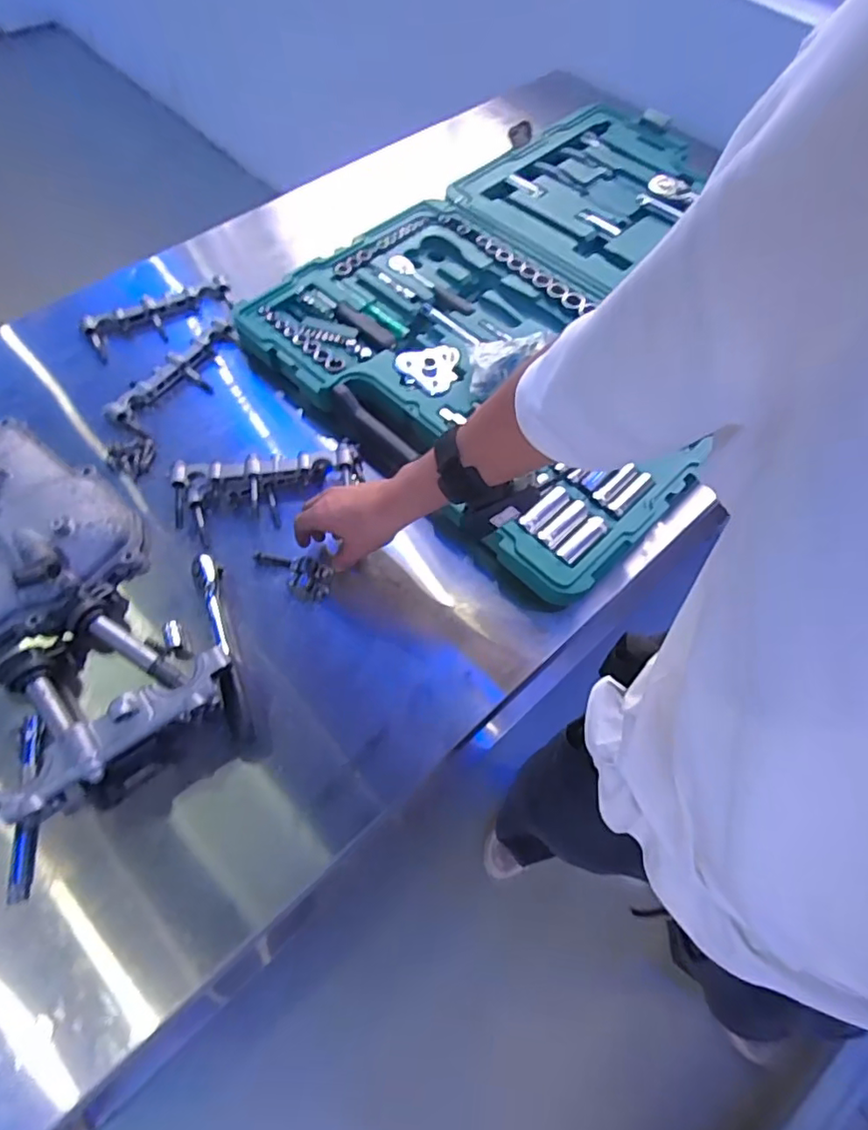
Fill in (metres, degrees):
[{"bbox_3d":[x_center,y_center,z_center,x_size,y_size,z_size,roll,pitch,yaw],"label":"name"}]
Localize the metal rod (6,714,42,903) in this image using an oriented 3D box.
[{"bbox_3d":[-0.334,0.195,0.481,0.018,0.018,0.156,-21,48,-12],"label":"metal rod"}]

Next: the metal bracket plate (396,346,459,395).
[{"bbox_3d":[-0.002,-0.229,0.683,0.073,0.015,0.059,-13,63,-8],"label":"metal bracket plate"}]

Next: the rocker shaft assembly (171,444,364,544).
[{"bbox_3d":[-0.180,-0.083,0.640,0.203,0.039,0.081,-10,63,-7],"label":"rocker shaft assembly"}]

